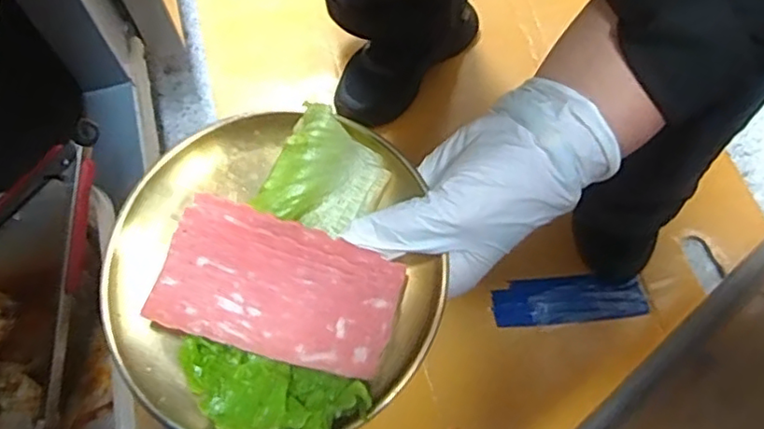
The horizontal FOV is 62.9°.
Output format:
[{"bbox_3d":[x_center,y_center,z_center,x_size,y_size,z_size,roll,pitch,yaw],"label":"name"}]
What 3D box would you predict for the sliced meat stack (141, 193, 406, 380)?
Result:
[{"bbox_3d":[-0.050,0.033,0.293,0.113,0.007,0.064,16,72,8],"label":"sliced meat stack"}]

